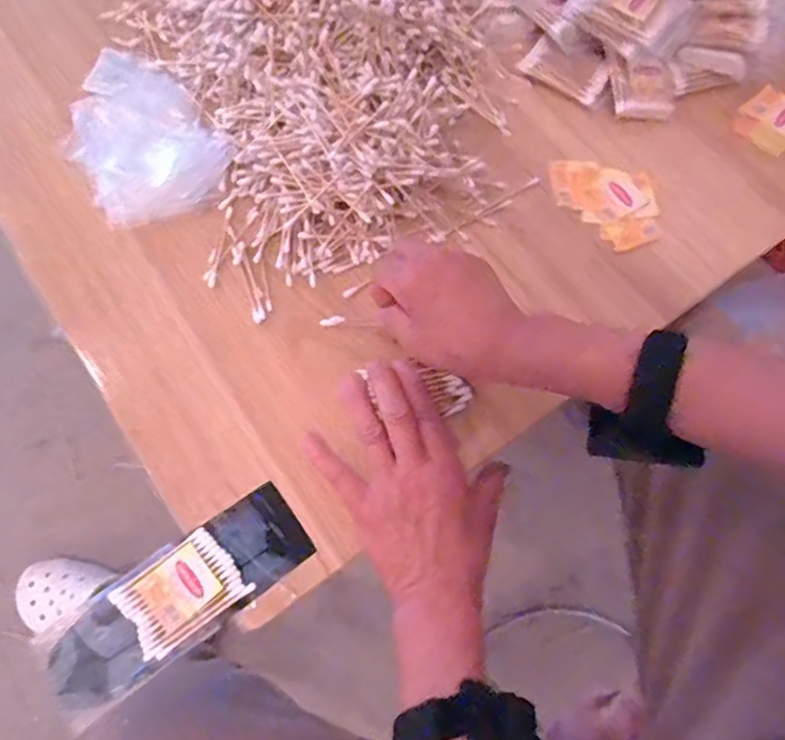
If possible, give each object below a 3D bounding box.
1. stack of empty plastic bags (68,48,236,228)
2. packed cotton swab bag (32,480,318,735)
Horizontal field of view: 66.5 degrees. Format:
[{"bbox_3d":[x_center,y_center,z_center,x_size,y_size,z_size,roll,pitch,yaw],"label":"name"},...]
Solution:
[{"bbox_3d":[-0.219,-0.205,0.513,0.114,0.019,0.182,-33,75,-13],"label":"stack of empty plastic bags"},{"bbox_3d":[-0.142,0.150,0.397,0.178,0.013,0.065,-34,75,-13],"label":"packed cotton swab bag"}]

